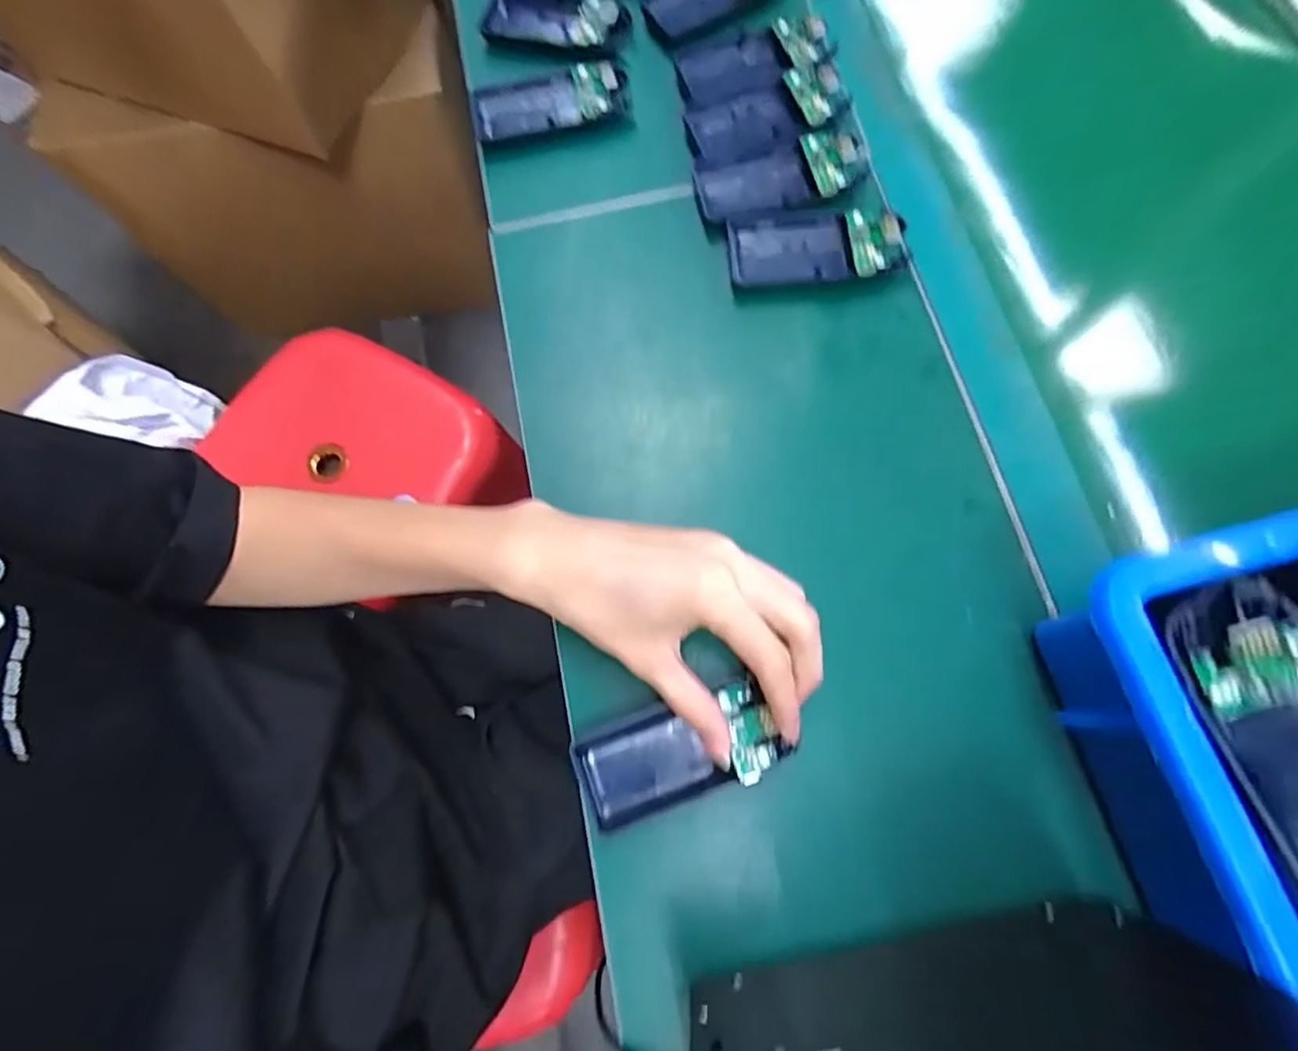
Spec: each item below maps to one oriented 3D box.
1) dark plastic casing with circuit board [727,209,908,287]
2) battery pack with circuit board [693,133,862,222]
[{"bbox_3d":[0.099,-0.164,0.352,0.100,0.018,0.041,-2,73,0],"label":"dark plastic casing with circuit board"},{"bbox_3d":[0.081,-0.213,0.362,0.100,0.021,0.048,-10,73,-3],"label":"battery pack with circuit board"}]

